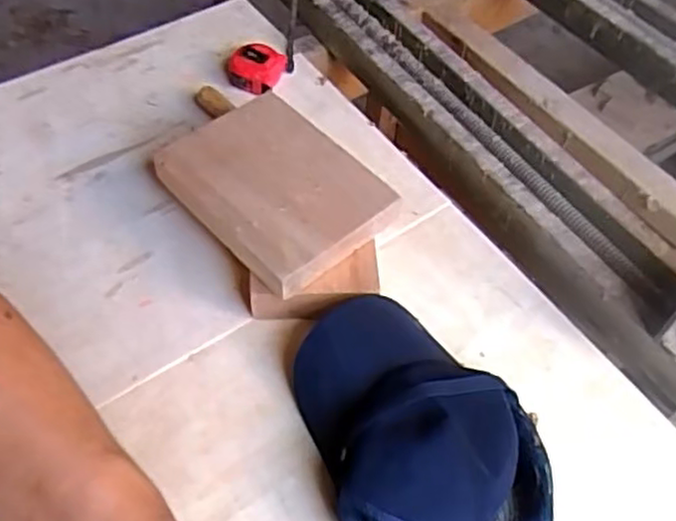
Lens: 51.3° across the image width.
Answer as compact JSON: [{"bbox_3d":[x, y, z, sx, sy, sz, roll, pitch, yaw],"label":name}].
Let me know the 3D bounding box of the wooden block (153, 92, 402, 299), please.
[{"bbox_3d":[-0.064,-0.075,0.689,0.156,0.034,0.208,-34,65,-24],"label":"wooden block"}]

